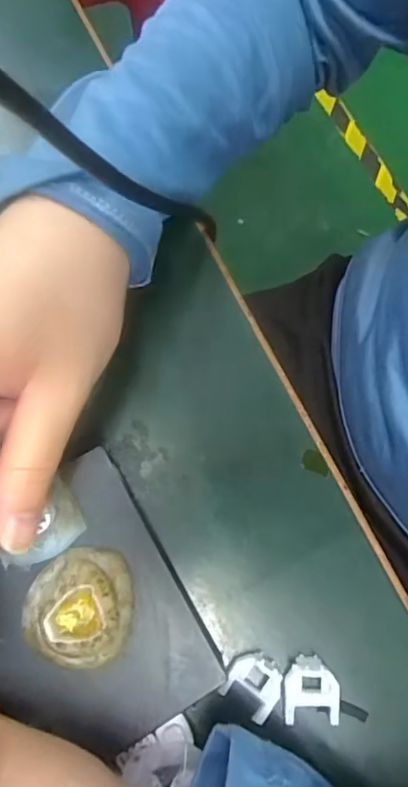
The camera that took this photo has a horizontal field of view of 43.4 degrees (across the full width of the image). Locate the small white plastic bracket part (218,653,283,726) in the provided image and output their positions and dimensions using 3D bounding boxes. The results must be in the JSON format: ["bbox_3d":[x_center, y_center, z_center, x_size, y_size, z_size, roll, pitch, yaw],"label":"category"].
[{"bbox_3d":[0.021,0.117,0.205,0.021,0.011,0.021,42,77,10],"label":"small white plastic bracket part"}]

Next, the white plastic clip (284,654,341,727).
[{"bbox_3d":[0.043,0.119,0.205,0.022,0.007,0.024,2,74,-1],"label":"white plastic clip"}]

